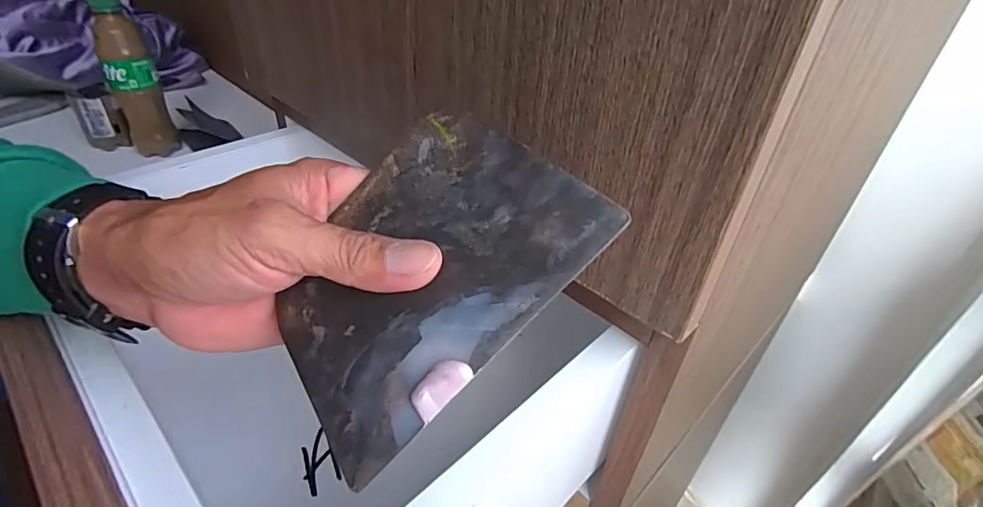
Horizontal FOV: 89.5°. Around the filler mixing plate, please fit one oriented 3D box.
[{"bbox_3d":[-0.030,0.007,0.204,0.140,0.006,0.094,-45,69,2],"label":"filler mixing plate"}]

